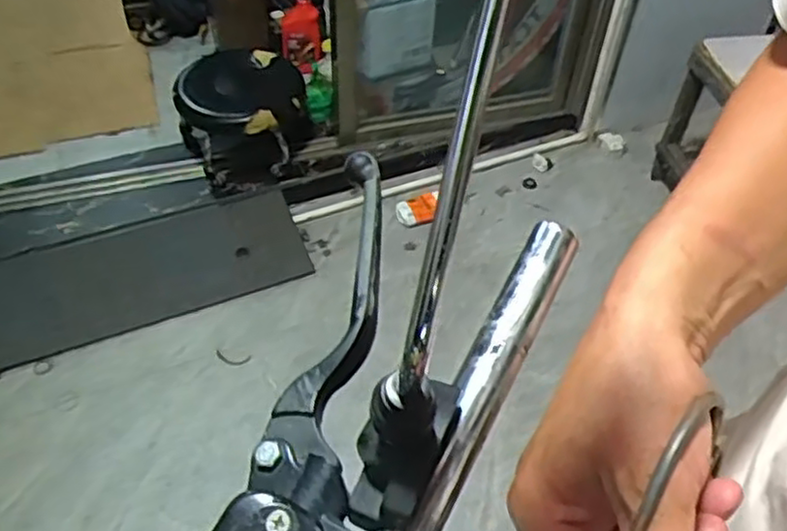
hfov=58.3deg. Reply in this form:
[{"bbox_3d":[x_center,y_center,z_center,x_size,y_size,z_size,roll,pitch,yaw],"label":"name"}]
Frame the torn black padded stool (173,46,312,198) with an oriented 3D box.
[{"bbox_3d":[-0.371,-0.374,1.786,0.302,0.249,0.276,2,52,-2],"label":"torn black padded stool"}]

